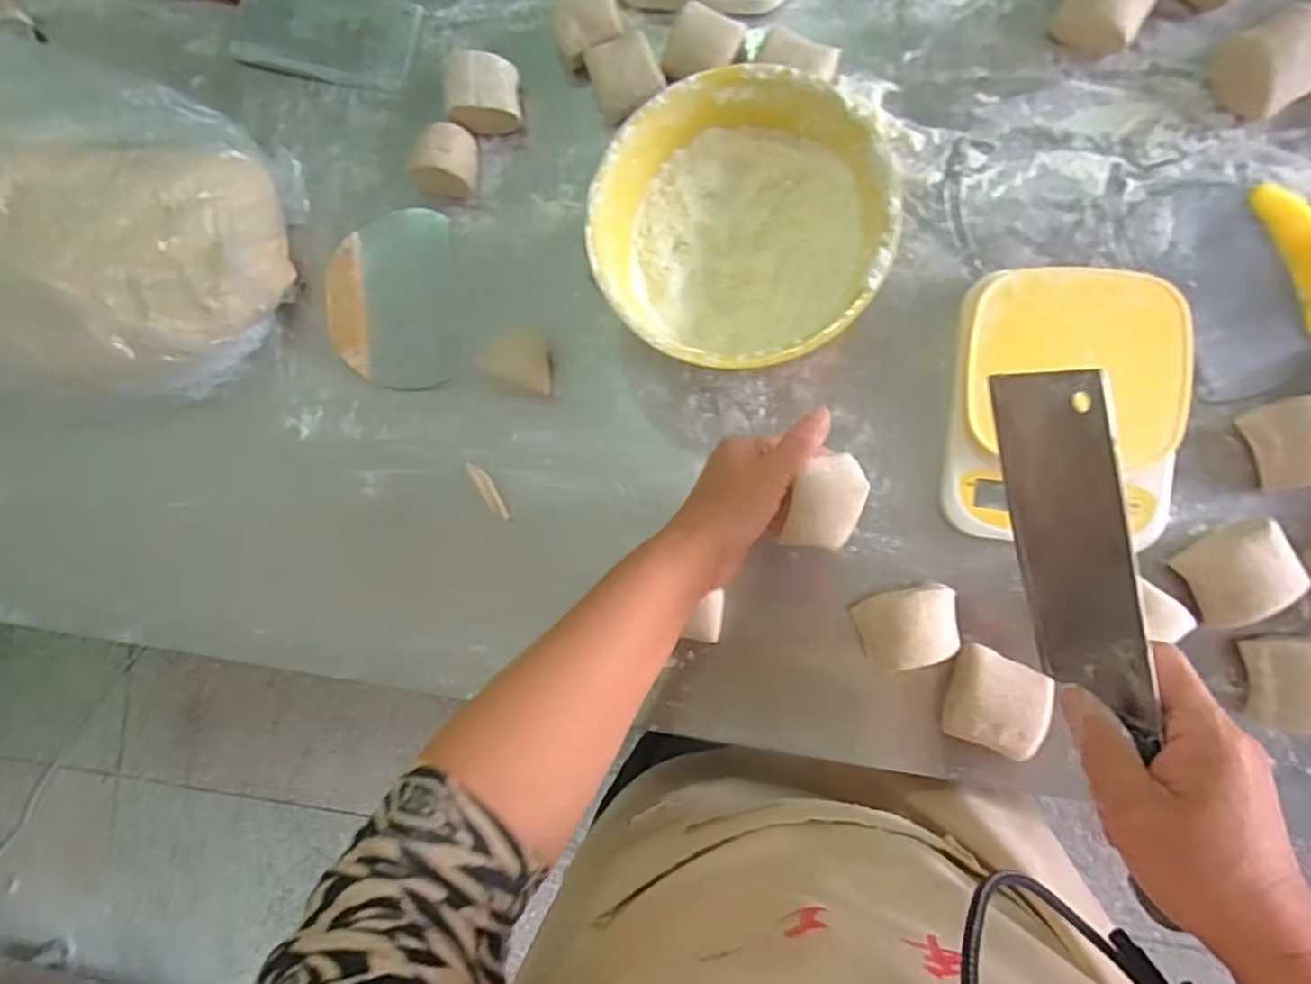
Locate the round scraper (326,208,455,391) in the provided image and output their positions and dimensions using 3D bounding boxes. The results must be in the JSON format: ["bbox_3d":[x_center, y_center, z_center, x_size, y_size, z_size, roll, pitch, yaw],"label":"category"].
[{"bbox_3d":[-0.229,-0.168,0.592,0.111,0.017,0.158,-6,86,9],"label":"round scraper"}]

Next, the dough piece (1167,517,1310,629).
[{"bbox_3d":[0.400,0.056,0.463,0.061,0.029,0.059,-25,83,7],"label":"dough piece"}]

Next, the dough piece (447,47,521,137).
[{"bbox_3d":[-0.143,-0.339,0.575,0.057,0.043,0.054,-3,86,9],"label":"dough piece"}]

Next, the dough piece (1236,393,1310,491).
[{"bbox_3d":[0.451,-0.037,0.464,0.062,0.044,0.060,-16,84,8],"label":"dough piece"}]

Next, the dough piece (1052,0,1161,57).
[{"bbox_3d":[0.332,-0.355,0.495,0.059,0.045,0.058,-1,87,9],"label":"dough piece"}]

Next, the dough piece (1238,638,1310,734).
[{"bbox_3d":[0.438,0.129,0.458,0.063,0.041,0.061,0,87,9],"label":"dough piece"}]

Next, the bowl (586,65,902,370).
[{"bbox_3d":[0.063,-0.184,0.502,0.196,0.093,0.200,-1,87,9],"label":"bowl"}]

